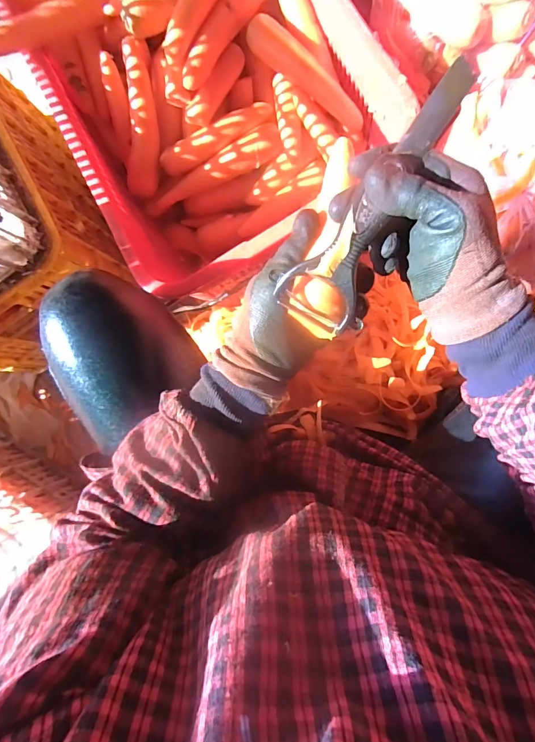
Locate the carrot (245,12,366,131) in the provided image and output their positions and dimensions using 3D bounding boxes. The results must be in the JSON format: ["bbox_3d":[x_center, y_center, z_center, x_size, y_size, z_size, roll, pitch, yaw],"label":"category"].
[{"bbox_3d":[0.060,-0.433,0.578,0.205,0.039,0.030,36,94,-11],"label":"carrot"}]

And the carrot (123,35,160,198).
[{"bbox_3d":[-0.204,-0.398,0.630,0.049,0.035,0.213,10,116,10],"label":"carrot"}]

